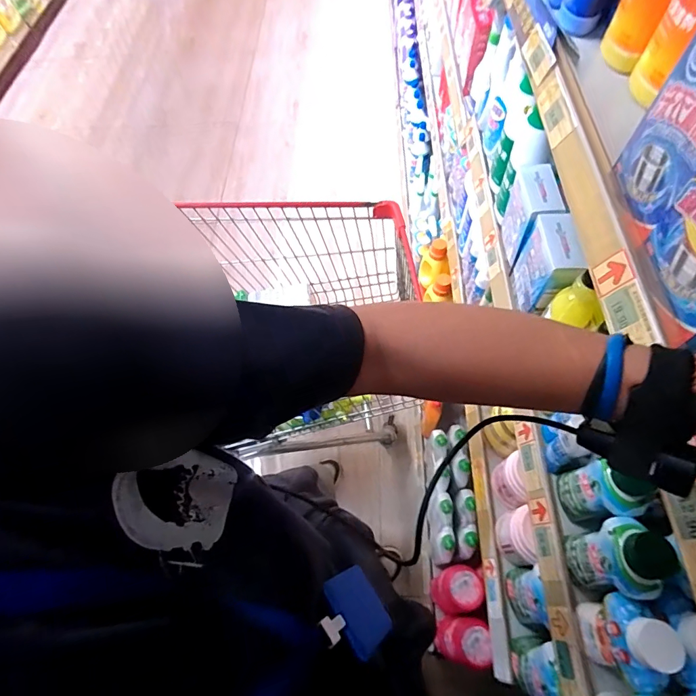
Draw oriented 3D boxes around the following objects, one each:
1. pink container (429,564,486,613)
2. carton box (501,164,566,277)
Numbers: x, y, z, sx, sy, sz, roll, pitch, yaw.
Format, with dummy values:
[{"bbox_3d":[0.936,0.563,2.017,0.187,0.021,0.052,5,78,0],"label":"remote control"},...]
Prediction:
[{"bbox_3d":[0.269,0.605,1.071,0.094,0.223,0.092,-1,62,3],"label":"pink container"},{"bbox_3d":[0.312,-0.228,0.737,0.052,0.140,0.126,1,62,4],"label":"carton box"}]

